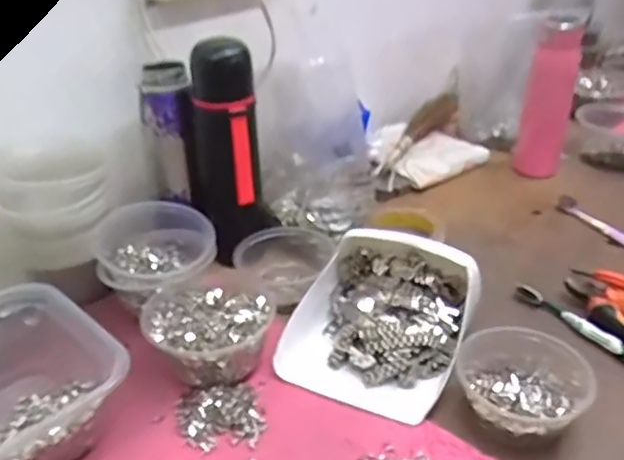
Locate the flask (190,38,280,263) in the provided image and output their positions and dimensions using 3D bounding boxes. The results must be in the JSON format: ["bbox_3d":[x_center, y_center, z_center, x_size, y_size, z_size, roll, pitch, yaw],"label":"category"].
[{"bbox_3d":[-0.089,-0.079,0.687,0.085,0.232,0.080,-6,32,-9],"label":"flask"}]

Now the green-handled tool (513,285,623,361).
[{"bbox_3d":[0.275,0.096,0.610,0.016,0.014,0.179,-21,35,-30],"label":"green-handled tool"}]

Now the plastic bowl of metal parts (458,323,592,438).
[{"bbox_3d":[0.174,0.129,0.527,0.103,0.044,0.095,-1,30,1],"label":"plastic bowl of metal parts"}]

